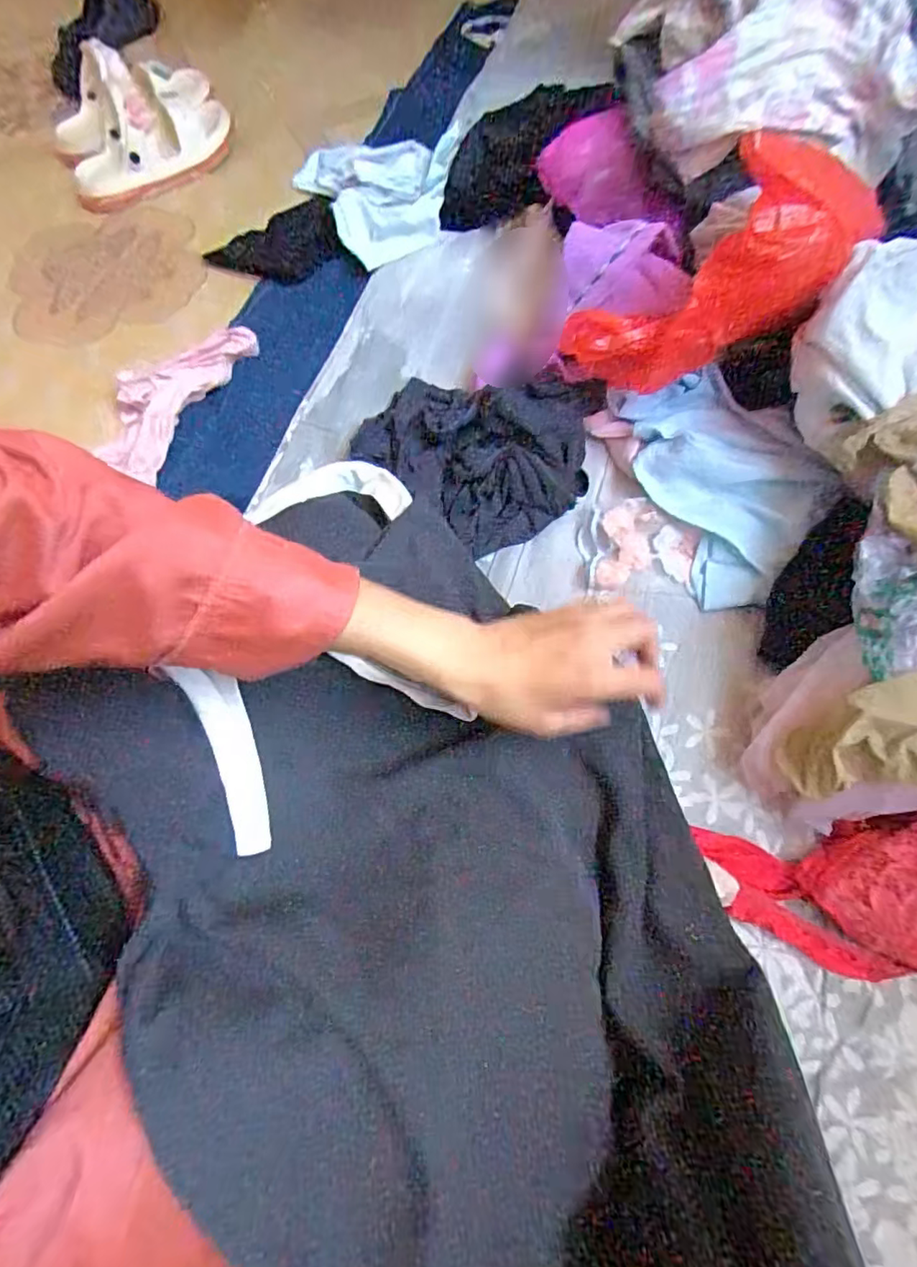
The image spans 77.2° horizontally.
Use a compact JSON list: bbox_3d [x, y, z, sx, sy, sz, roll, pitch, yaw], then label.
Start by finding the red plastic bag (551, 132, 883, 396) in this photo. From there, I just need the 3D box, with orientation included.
[{"bbox_3d":[0.211,-0.295,0.506,0.249,0.124,0.058,-24,60,38],"label":"red plastic bag"}]

